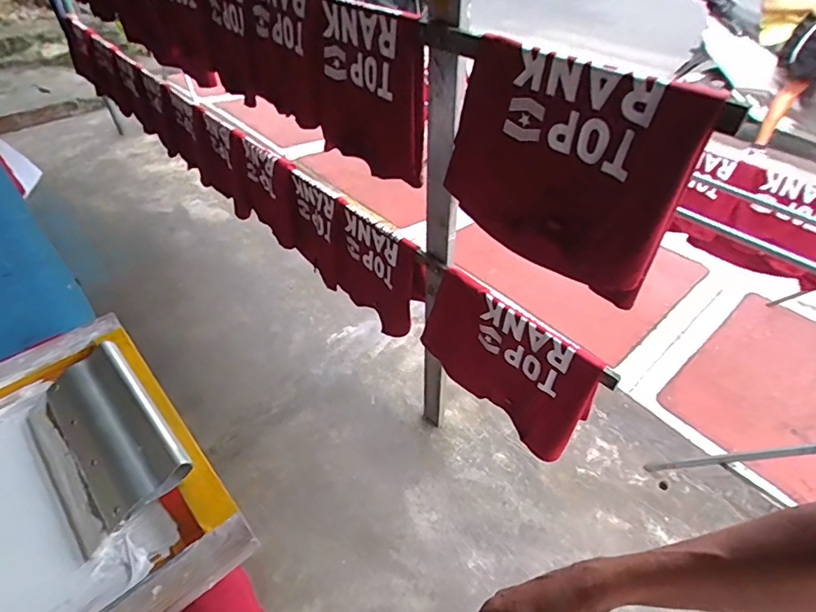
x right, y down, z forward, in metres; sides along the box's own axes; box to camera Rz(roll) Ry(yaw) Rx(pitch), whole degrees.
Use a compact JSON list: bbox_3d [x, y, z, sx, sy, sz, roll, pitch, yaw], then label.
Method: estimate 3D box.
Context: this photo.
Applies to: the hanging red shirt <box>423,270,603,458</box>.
[{"bbox_3d":[0.219,0.121,1.155,0.075,0.336,0.462,-29,51,-27],"label":"hanging red shirt"}]

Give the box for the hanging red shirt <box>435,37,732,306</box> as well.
[{"bbox_3d":[0.239,-0.216,0.792,0.065,0.358,0.405,-34,54,-29],"label":"hanging red shirt"}]

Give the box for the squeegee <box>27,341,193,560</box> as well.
[{"bbox_3d":[-0.385,0.167,0.604,0.250,0.032,0.143,38,76,29],"label":"squeegee"}]

